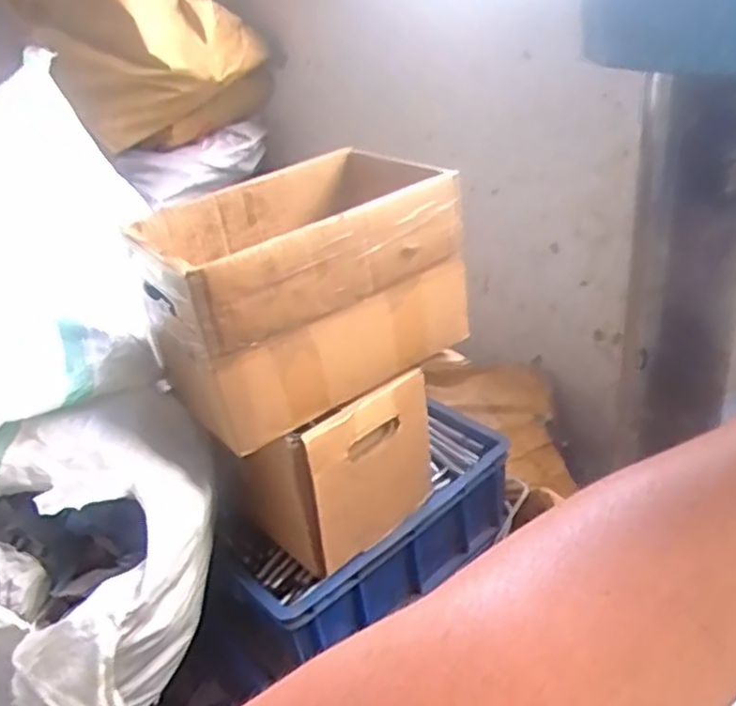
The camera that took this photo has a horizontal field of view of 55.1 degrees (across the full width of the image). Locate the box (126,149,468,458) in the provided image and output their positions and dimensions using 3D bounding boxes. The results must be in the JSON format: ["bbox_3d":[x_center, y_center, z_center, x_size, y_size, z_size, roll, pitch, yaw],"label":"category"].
[{"bbox_3d":[-0.067,-0.077,0.780,0.329,0.190,0.193,-26,36,-28],"label":"box"}]

